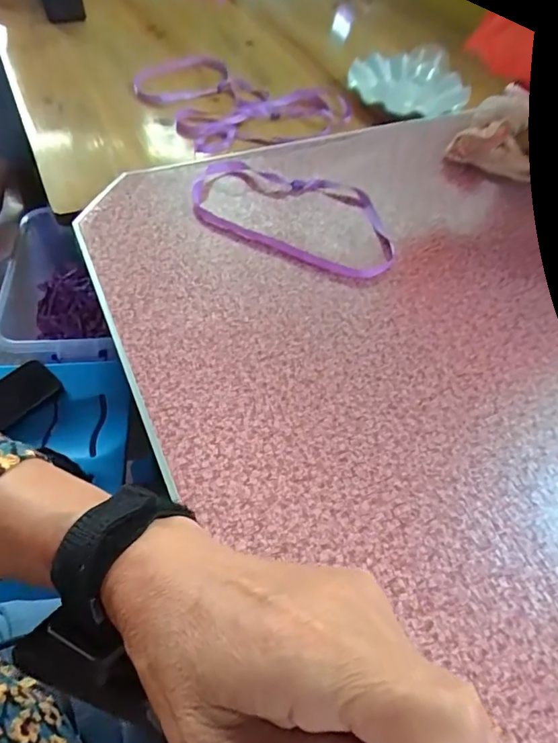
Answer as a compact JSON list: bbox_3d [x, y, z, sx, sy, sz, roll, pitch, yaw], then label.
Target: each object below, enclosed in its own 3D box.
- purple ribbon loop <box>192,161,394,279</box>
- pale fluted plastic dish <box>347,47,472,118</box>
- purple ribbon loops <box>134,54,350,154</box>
[{"bbox_3d":[0.019,-0.166,0.480,0.214,0.013,0.119,24,57,11],"label":"purple ribbon loop"},{"bbox_3d":[0.182,-0.413,0.665,0.164,0.060,0.102,-9,57,-11],"label":"pale fluted plastic dish"},{"bbox_3d":[-0.060,-0.348,0.619,0.288,0.030,0.183,16,56,6],"label":"purple ribbon loops"}]

